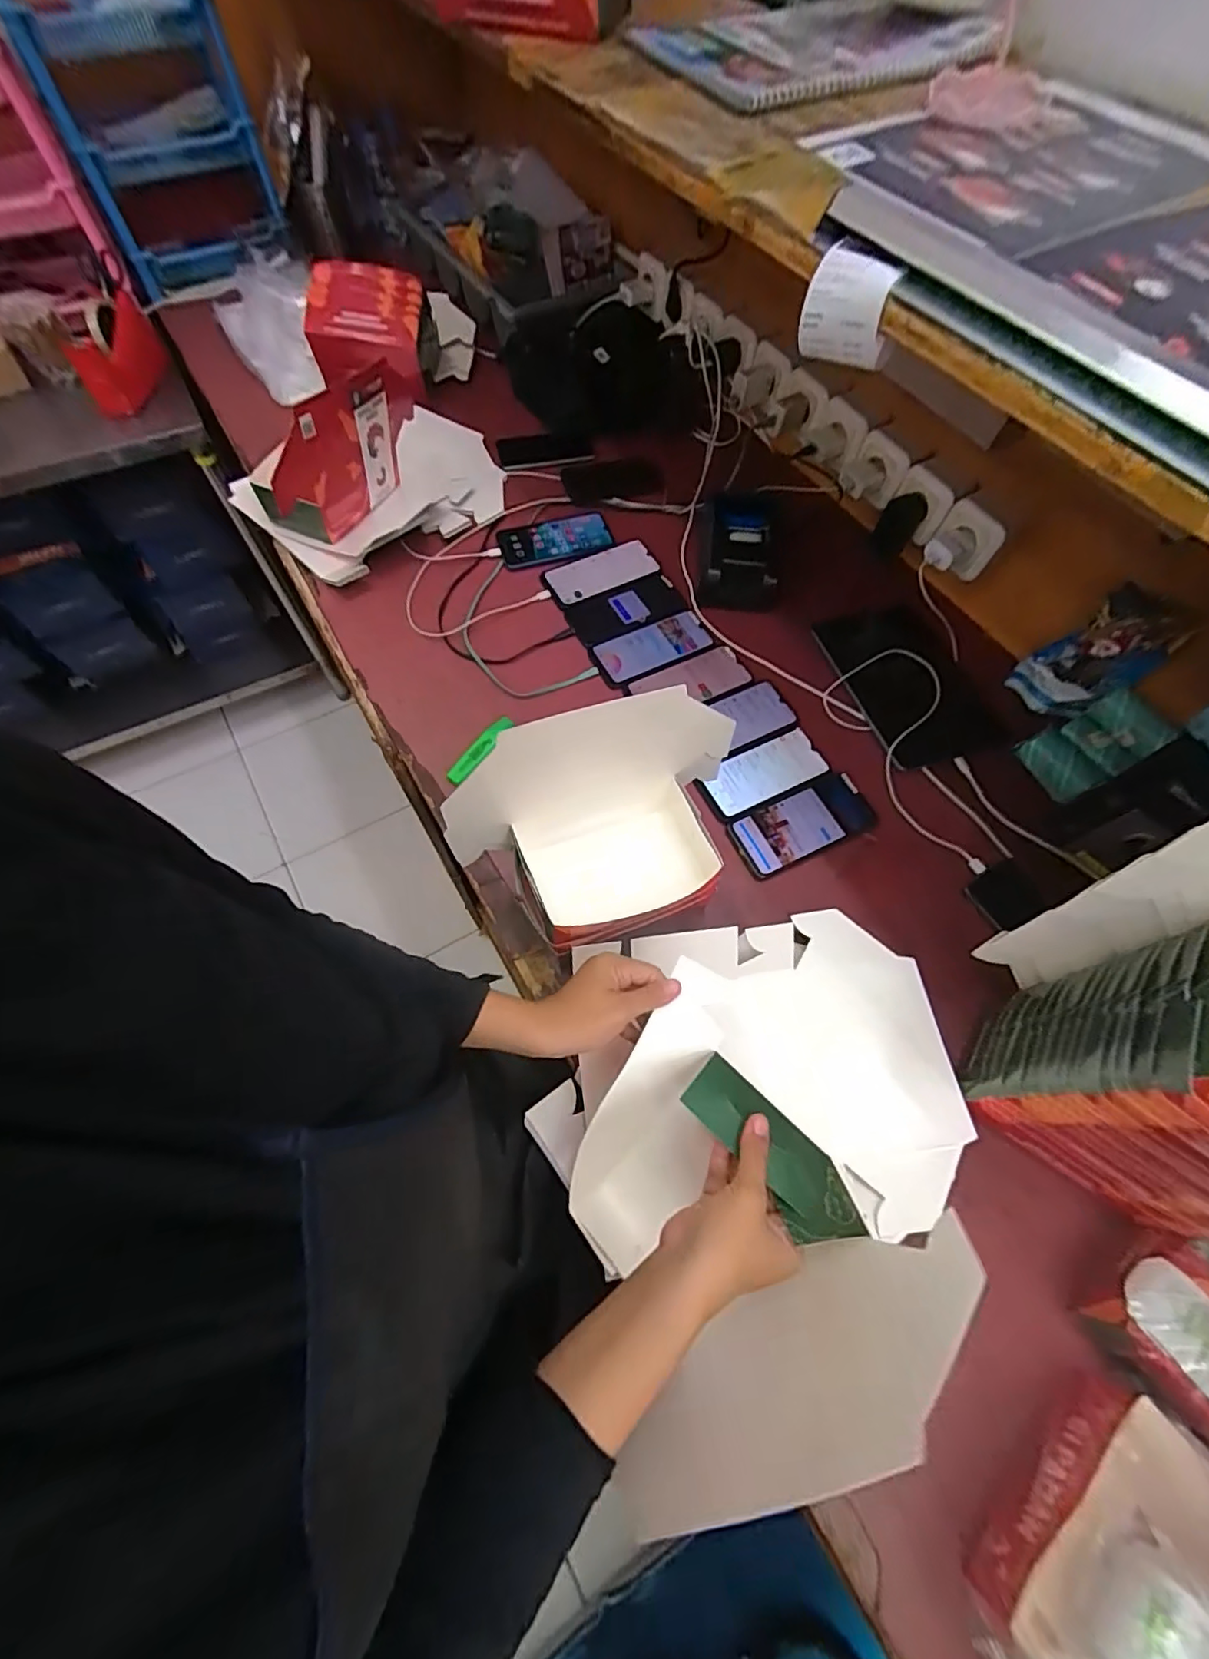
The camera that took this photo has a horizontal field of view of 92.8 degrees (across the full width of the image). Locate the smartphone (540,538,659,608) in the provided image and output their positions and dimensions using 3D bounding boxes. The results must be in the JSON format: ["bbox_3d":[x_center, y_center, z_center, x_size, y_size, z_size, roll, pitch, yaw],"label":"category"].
[{"bbox_3d":[-0.003,-0.377,0.842,0.168,0.007,0.083,-26,68,-14],"label":"smartphone"}]

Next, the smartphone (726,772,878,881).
[{"bbox_3d":[0.234,-0.005,0.677,0.169,0.009,0.079,-22,67,-13],"label":"smartphone"}]

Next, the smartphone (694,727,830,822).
[{"bbox_3d":[0.191,-0.069,0.701,0.163,0.007,0.077,-24,68,-14],"label":"smartphone"}]

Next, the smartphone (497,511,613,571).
[{"bbox_3d":[-0.073,-0.437,0.868,0.170,0.013,0.080,-22,67,-12],"label":"smartphone"}]

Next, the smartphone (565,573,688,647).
[{"bbox_3d":[0.033,-0.311,0.815,0.163,0.007,0.083,-22,67,-13],"label":"smartphone"}]

